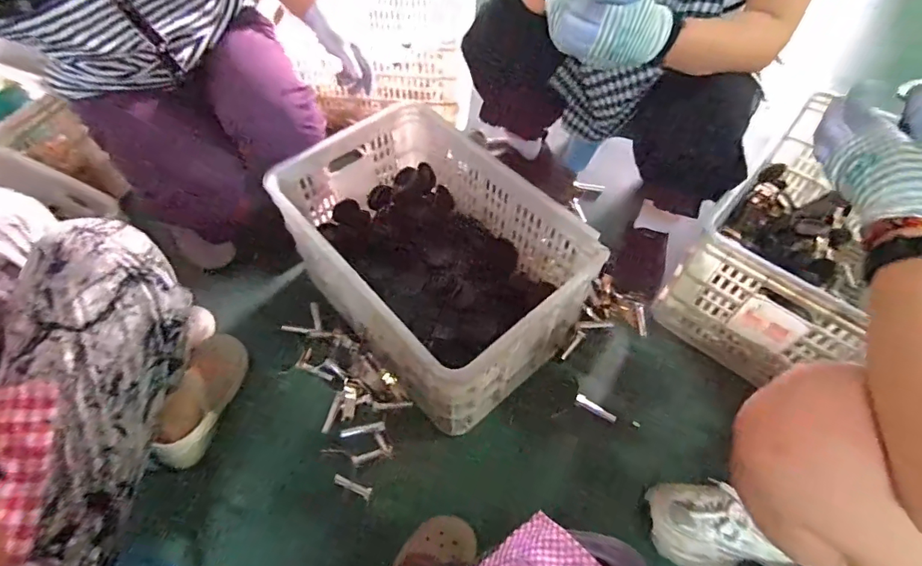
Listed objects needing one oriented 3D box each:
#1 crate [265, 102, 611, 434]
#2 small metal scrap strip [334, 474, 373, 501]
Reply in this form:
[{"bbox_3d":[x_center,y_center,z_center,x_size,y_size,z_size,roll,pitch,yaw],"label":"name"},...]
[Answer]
[{"bbox_3d":[-0.049,-0.048,0.909,0.383,0.285,0.530,-35,61,-20],"label":"crate"},{"bbox_3d":[-0.184,0.343,0.797,0.072,0.013,0.019,16,58,13],"label":"small metal scrap strip"}]

